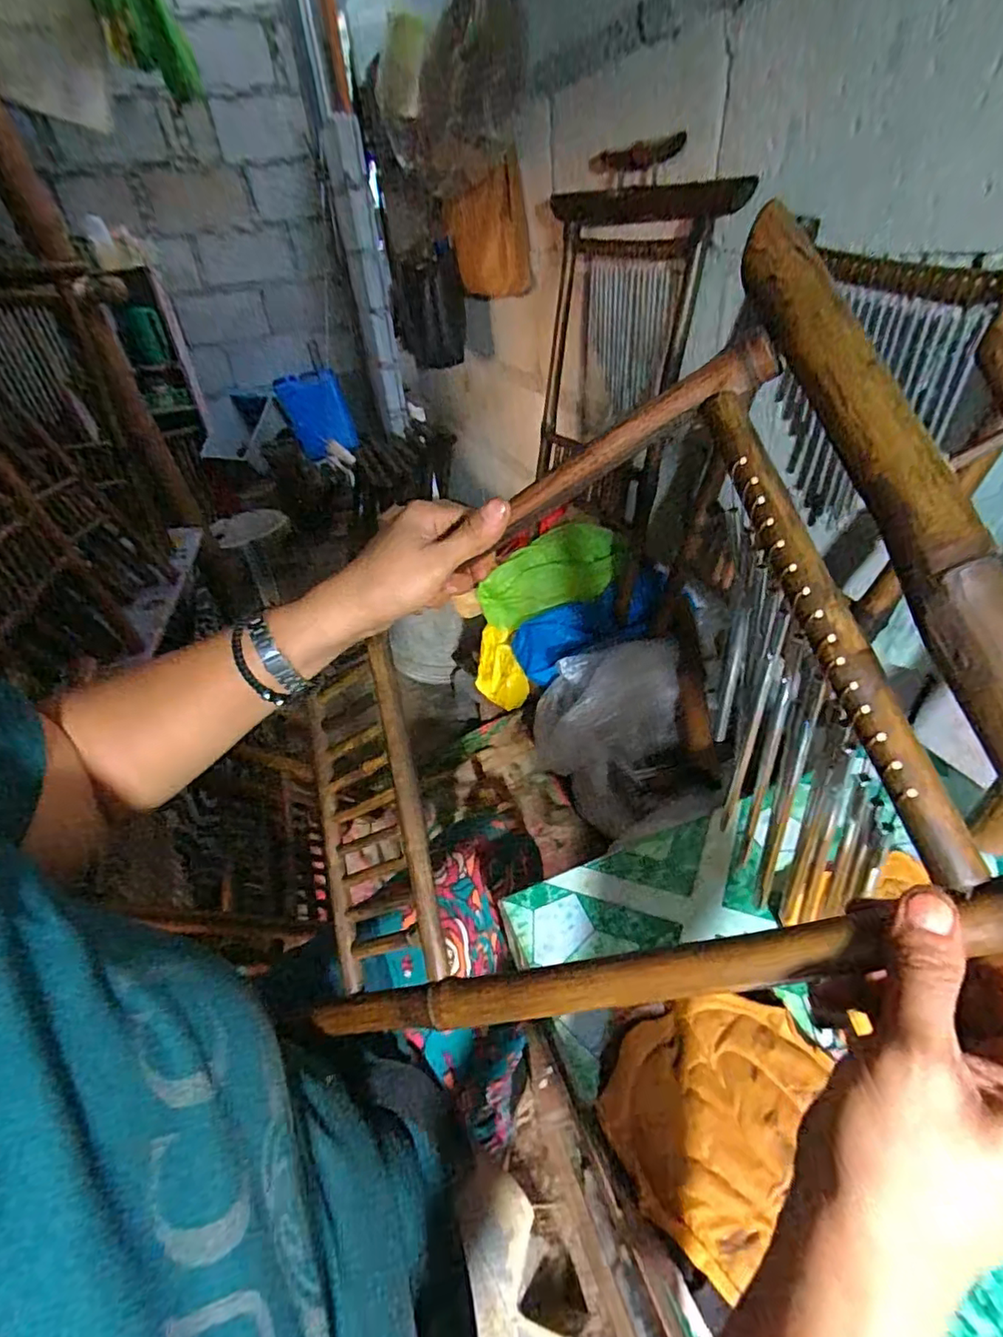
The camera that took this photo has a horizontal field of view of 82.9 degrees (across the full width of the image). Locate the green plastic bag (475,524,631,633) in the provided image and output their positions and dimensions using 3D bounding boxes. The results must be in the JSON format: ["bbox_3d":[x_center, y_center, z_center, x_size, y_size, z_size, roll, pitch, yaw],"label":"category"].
[{"bbox_3d":[0.083,-0.152,0.922,0.247,0.068,0.122,-27,41,-1],"label":"green plastic bag"}]

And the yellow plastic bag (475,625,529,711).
[{"bbox_3d":[-0.005,0.002,0.916,0.067,0.091,0.132,-11,39,-6],"label":"yellow plastic bag"}]

